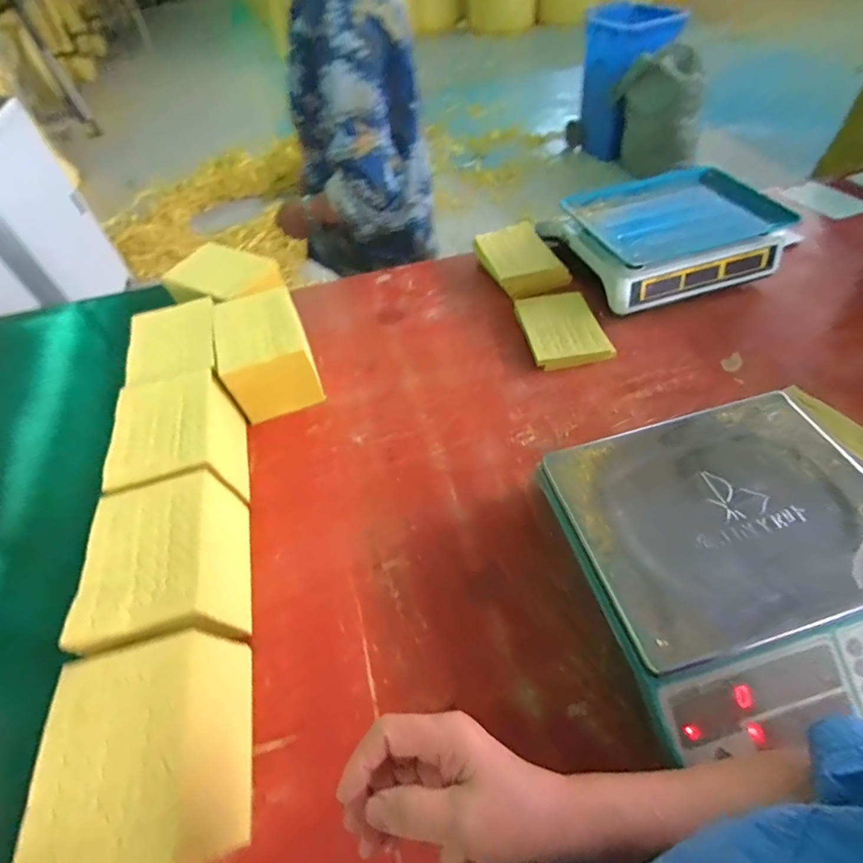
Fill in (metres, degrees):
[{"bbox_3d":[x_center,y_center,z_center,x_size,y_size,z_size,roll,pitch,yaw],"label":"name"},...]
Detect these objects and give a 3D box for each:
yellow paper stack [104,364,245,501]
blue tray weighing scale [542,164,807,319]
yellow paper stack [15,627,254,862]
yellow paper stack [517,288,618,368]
[{"bbox_3d":[-0.326,0.021,0.606,0.121,0.109,0.167,-15,52,-6],"label":"yellow paper stack"},{"bbox_3d":[0.420,-0.357,0.819,0.330,0.097,0.241,-16,53,-7],"label":"blue tray weighing scale"},{"bbox_3d":[-0.236,0.280,0.395,0.118,0.121,0.166,-13,52,-4],"label":"yellow paper stack"},{"bbox_3d":[0.217,-0.170,0.760,0.123,0.032,0.157,-10,52,-2],"label":"yellow paper stack"}]

